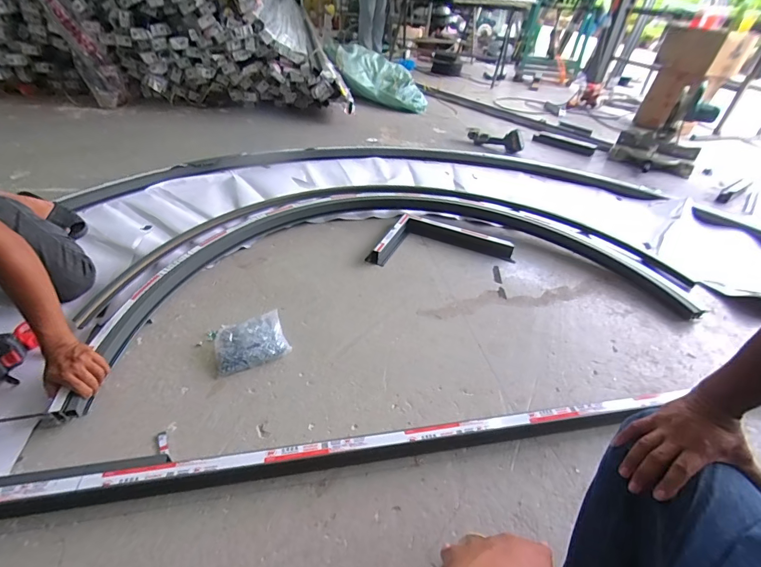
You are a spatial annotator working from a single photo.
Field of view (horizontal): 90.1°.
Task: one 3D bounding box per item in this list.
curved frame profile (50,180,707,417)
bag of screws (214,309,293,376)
[{"bbox_3d":[0.078,-0.168,1.424,1.881,0.079,1.080,-8,40,-15],"label":"curved frame profile"},{"bbox_3d":[-0.346,0.151,1.008,0.182,0.034,0.164,-17,43,-24],"label":"bag of screws"}]

